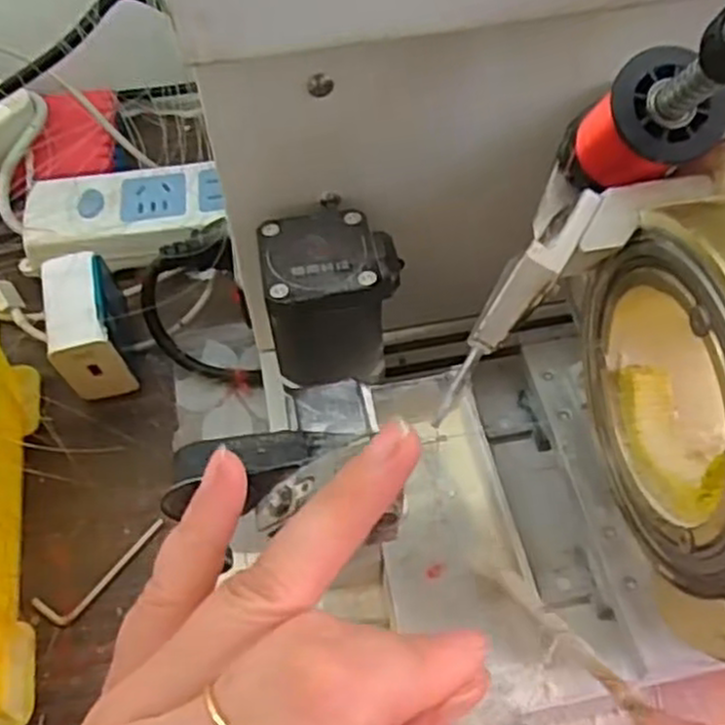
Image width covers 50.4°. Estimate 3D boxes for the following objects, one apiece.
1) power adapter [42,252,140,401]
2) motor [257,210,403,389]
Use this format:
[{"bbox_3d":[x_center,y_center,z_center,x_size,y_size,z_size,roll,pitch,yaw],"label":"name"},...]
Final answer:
[{"bbox_3d":[-0.128,-0.017,0.362,0.030,0.050,0.049,-14,55,-8],"label":"power adapter"},{"bbox_3d":[-0.011,-0.024,0.292,0.048,0.046,0.051,-8,58,-2],"label":"motor"}]

